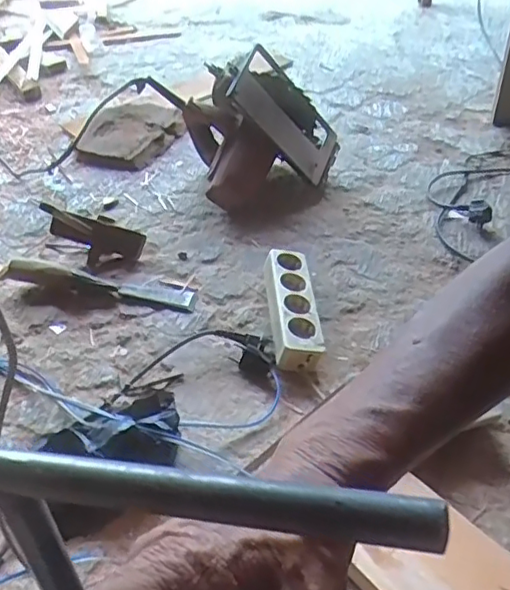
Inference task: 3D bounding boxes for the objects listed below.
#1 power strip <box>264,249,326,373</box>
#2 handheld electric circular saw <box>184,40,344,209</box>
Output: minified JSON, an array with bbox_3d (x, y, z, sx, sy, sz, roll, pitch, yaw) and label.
[{"bbox_3d":[0.054,0.018,0.830,0.063,0.053,0.198,-3,40,-2],"label":"power strip"},{"bbox_3d":[0.018,-0.290,1.053,0.249,0.222,0.159,-17,42,-17],"label":"handheld electric circular saw"}]

